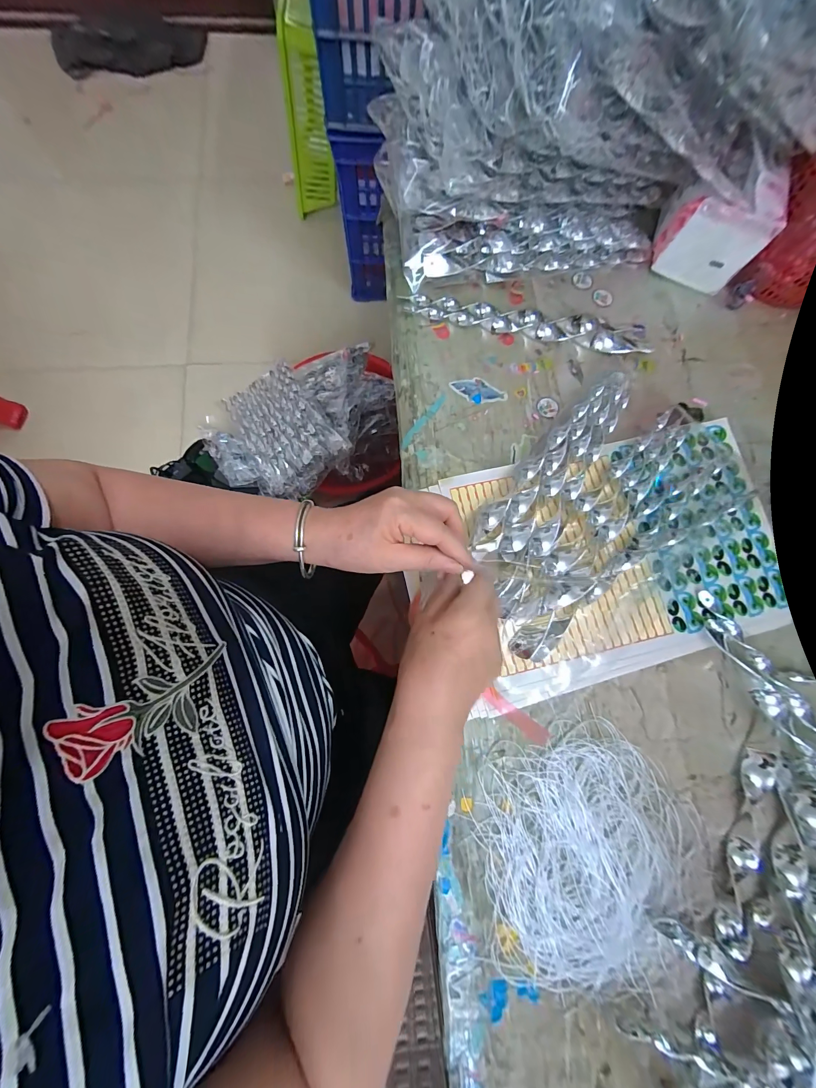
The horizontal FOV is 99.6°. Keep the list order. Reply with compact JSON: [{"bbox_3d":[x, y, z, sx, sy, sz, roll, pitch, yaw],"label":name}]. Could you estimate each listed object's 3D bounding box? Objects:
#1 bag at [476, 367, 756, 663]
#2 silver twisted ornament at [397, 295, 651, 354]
[{"bbox_3d":[0.194,-0.046,0.357,0.301,0.025,0.179,-33,80,-8],"label":"bag"},{"bbox_3d":[0.136,-0.258,0.406,0.287,0.021,0.032,10,77,1],"label":"silver twisted ornament"}]

